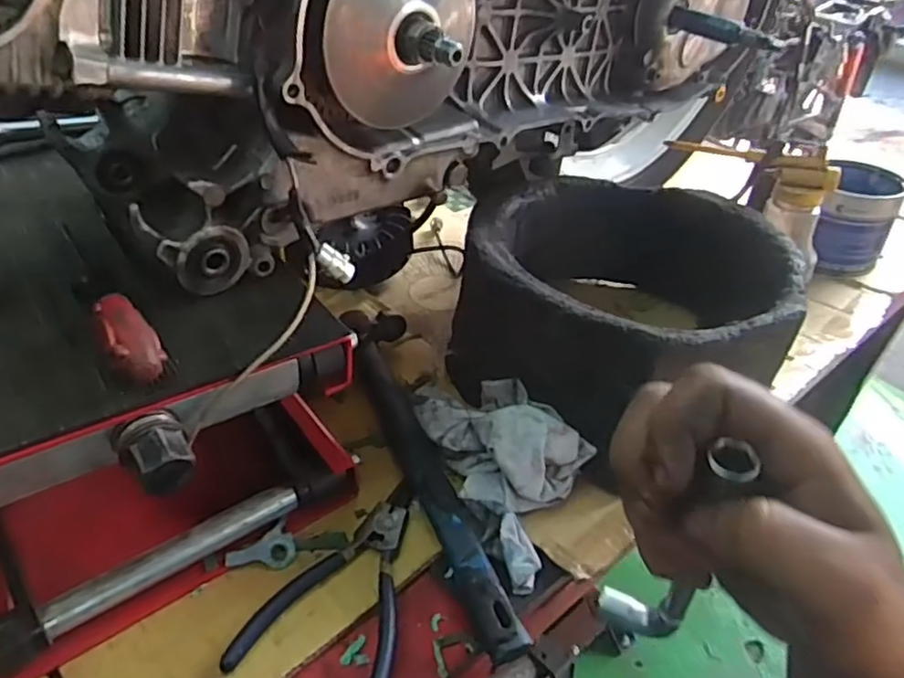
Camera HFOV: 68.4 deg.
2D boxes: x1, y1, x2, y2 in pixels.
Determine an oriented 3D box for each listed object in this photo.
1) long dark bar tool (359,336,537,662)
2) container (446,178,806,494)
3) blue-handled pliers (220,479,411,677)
[{"bbox_3d":[-0.018,0.092,0.457,0.024,0.016,0.262,-13,43,-19],"label":"long dark bar tool"},{"bbox_3d":[0.140,-0.033,0.549,0.238,0.136,0.288,17,41,15],"label":"container"},{"bbox_3d":[-0.062,0.146,0.407,0.092,0.013,0.146,14,41,12],"label":"blue-handled pliers"}]

